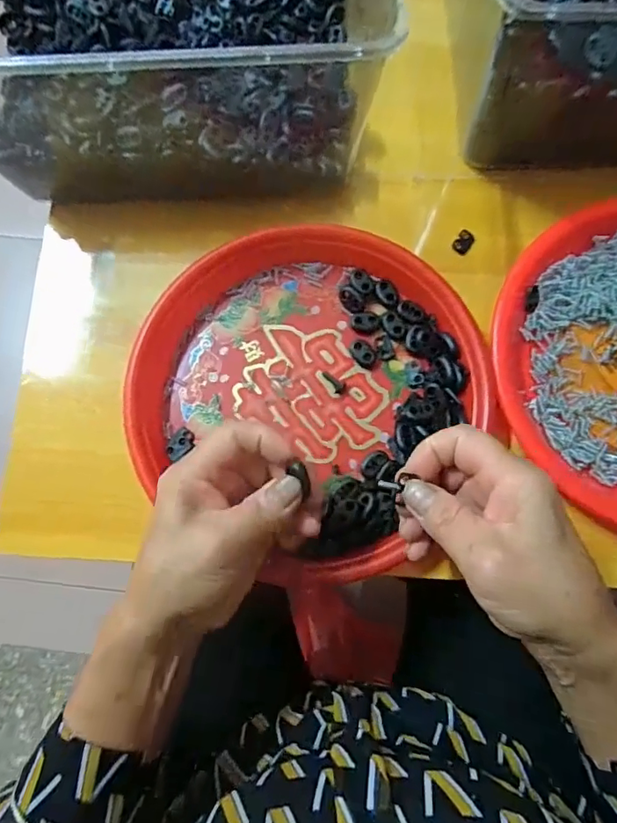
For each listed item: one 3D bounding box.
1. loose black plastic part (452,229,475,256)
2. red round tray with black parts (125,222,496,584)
[{"bbox_3d":[0.115,-0.125,0.373,0.012,0.004,0.020,33,81,8],"label":"loose black plastic part"},{"bbox_3d":[-0.004,-0.024,0.345,0.223,0.030,0.210,0,78,1],"label":"red round tray with black parts"}]

